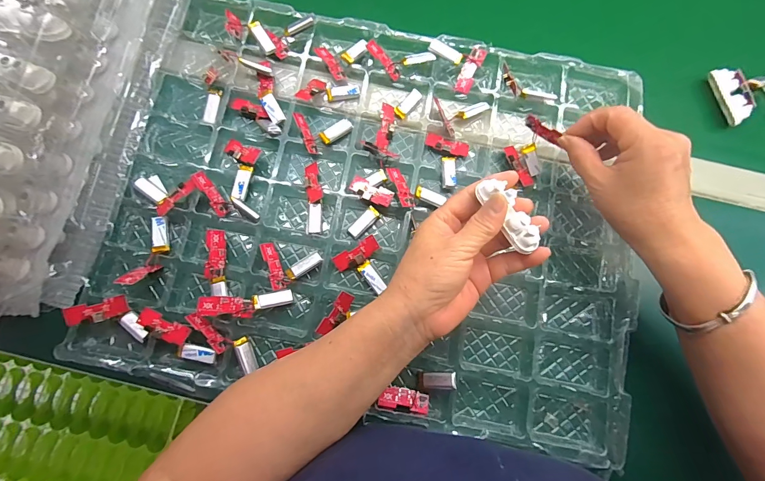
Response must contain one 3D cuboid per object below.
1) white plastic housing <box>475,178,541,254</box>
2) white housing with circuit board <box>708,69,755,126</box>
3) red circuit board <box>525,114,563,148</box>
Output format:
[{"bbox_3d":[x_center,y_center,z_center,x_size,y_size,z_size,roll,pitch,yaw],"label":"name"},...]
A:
[{"bbox_3d":[0.093,-0.020,0.265,0.019,0.013,0.061,-28,78,-6],"label":"white plastic housing"},{"bbox_3d":[0.368,-0.154,0.379,0.027,0.014,0.060,-27,81,38],"label":"white housing with circuit board"},{"bbox_3d":[0.148,-0.102,0.332,0.004,0.013,0.039,-30,63,-32],"label":"red circuit board"}]

